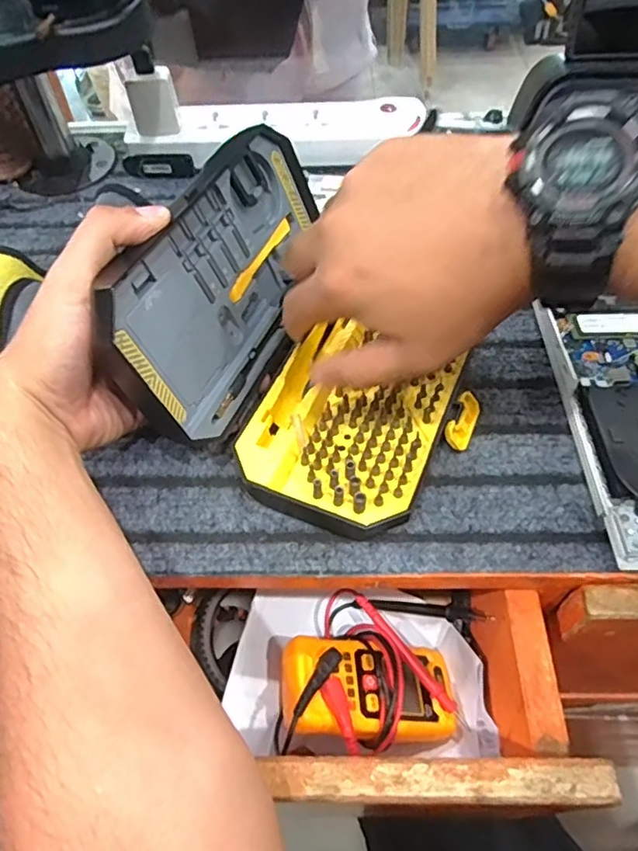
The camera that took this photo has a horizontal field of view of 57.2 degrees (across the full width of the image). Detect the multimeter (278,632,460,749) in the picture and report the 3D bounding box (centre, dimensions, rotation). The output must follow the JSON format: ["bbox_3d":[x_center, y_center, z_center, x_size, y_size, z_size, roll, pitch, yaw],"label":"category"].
[{"bbox_3d":[0.028,0.166,0.377,0.099,0.038,0.071,10,49,-19],"label":"multimeter"}]

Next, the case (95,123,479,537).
[{"bbox_3d":[0.004,-0.056,0.327,0.168,0.115,0.182,21,57,16],"label":"case"}]

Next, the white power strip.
[{"bbox_3d":[-0.036,-0.259,0.518,0.255,0.029,0.062,-3,54,-1],"label":"white power strip"}]

